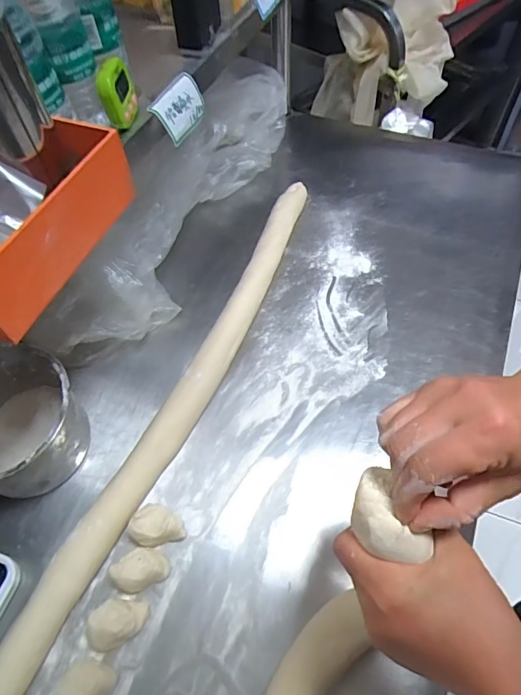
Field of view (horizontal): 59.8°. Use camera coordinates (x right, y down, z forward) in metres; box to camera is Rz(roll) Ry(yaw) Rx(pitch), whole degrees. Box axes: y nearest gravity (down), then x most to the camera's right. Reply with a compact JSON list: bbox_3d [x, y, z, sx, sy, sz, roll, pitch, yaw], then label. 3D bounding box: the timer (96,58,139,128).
[{"bbox_3d":[-0.159,-0.284,0.506,0.027,0.054,0.060,-3,57,3],"label":"timer"}]

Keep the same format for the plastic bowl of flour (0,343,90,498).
[{"bbox_3d":[-0.276,0.096,0.530,0.132,0.113,0.152,11,58,11],"label":"plastic bowl of flour"}]

